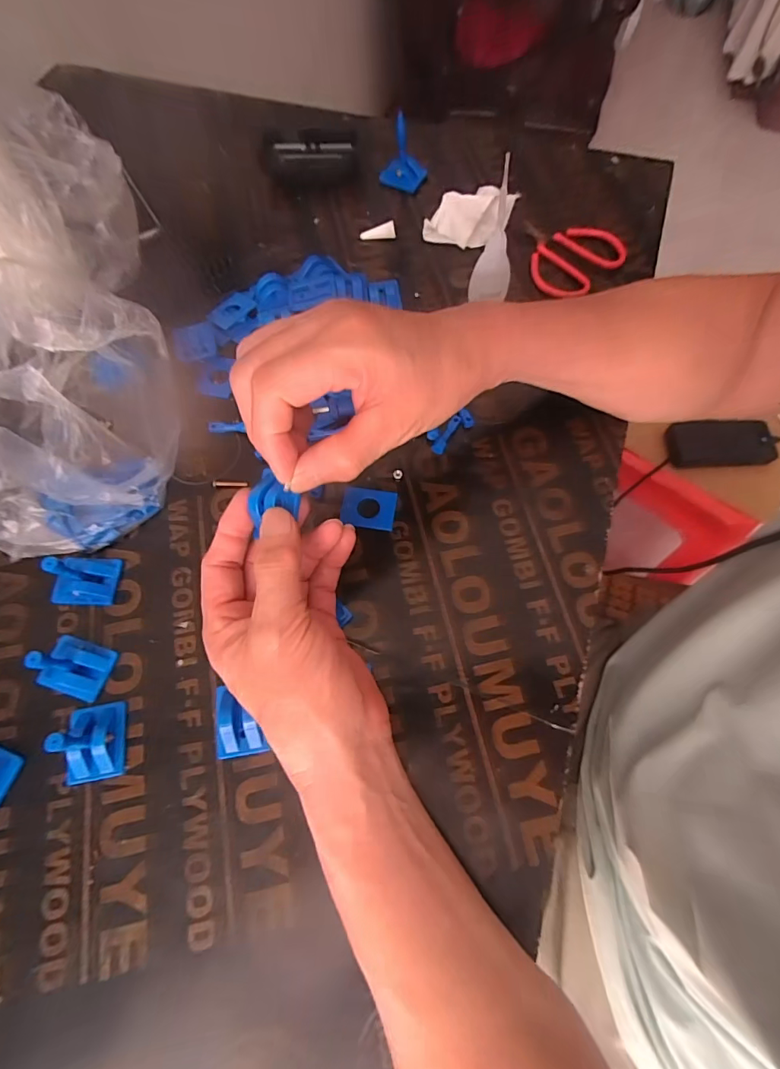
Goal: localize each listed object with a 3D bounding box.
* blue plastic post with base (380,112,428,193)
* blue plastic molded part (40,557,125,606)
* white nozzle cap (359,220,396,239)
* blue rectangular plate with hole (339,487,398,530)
[{"bbox_3d":[0.015,-0.399,0.485,0.041,0.054,0.030,31,72,13],"label":"blue plastic post with base"},{"bbox_3d":[-0.223,0.026,0.324,0.045,0.045,0.035,2,68,2],"label":"blue plastic molded part"},{"bbox_3d":[-0.012,-0.308,0.474,0.035,0.013,0.011,-11,68,-3],"label":"white nozzle cap"},{"bbox_3d":[-0.016,-0.020,0.360,0.041,0.005,0.032,5,68,4],"label":"blue rectangular plate with hole"}]

